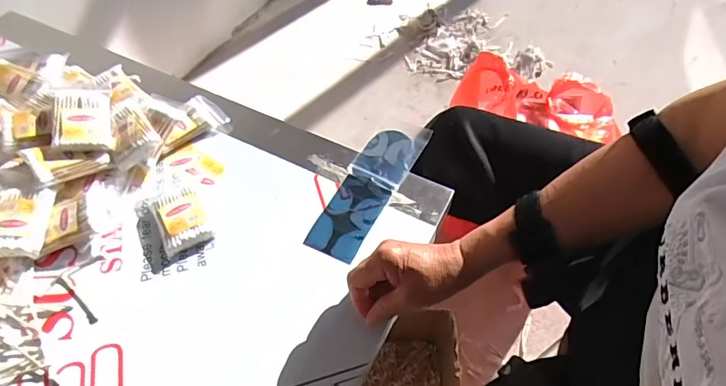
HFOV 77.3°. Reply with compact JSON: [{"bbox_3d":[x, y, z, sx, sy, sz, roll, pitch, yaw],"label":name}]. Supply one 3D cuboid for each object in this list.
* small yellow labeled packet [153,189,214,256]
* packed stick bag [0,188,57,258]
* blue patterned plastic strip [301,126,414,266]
[{"bbox_3d":[-0.205,0.028,0.511,0.049,0.019,0.079,-25,58,-16],"label":"small yellow labeled packet"},{"bbox_3d":[-0.361,0.029,0.477,0.054,0.012,0.077,7,58,-14],"label":"packed stick bag"},{"bbox_3d":[0.002,-0.004,0.546,0.062,0.008,0.187,26,61,14],"label":"blue patterned plastic strip"}]

